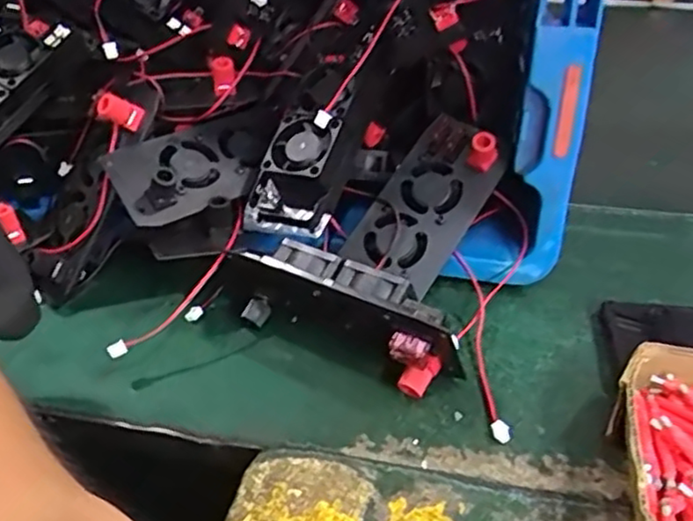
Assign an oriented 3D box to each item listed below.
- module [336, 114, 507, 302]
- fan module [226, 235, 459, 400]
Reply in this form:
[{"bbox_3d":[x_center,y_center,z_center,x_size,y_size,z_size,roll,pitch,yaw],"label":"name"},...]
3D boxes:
[{"bbox_3d":[0.050,-0.035,0.430,0.056,0.019,0.106,33,78,9],"label":"module"},{"bbox_3d":[-0.001,0.029,0.373,0.128,0.056,0.024,21,39,32],"label":"fan module"}]

